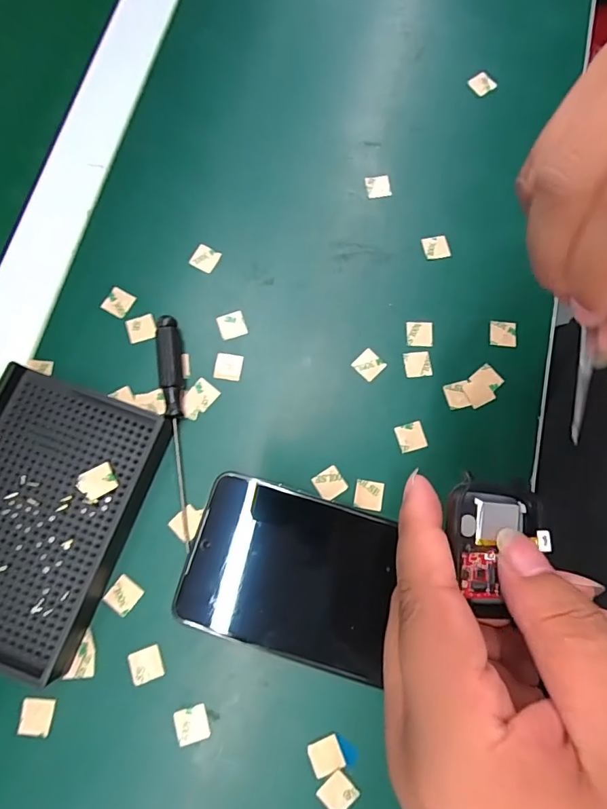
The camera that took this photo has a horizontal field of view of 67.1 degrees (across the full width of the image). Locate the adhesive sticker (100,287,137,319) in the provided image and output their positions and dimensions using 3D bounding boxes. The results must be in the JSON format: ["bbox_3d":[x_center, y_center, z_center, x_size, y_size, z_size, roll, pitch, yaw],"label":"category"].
[{"bbox_3d":[-0.112,-0.062,0.278,0.016,0.004,0.016,27,81,7],"label":"adhesive sticker"}]

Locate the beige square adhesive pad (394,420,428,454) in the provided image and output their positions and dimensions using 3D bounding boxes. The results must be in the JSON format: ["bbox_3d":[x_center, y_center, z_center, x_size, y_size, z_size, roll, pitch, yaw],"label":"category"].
[{"bbox_3d":[0.062,0.019,0.263,0.016,0.004,0.016,-17,75,-1],"label":"beige square adhesive pad"}]

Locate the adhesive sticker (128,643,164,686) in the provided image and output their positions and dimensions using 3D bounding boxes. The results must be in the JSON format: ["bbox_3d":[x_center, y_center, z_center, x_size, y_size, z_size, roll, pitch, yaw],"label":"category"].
[{"bbox_3d":[-0.080,0.132,0.232,0.015,0.004,0.015,-21,72,-8],"label":"adhesive sticker"}]

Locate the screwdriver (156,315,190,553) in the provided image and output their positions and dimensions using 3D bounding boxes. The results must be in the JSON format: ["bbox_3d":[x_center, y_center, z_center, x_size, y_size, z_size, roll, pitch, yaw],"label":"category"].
[{"bbox_3d":[-0.071,0.012,0.254,0.013,0.014,0.126,-7,76,-2],"label":"screwdriver"}]

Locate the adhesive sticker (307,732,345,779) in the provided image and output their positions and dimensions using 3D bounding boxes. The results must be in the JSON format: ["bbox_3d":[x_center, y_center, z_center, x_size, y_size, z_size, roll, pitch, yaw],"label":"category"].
[{"bbox_3d":[0.011,0.172,0.223,0.016,0.004,0.015,-21,77,-6],"label":"adhesive sticker"}]

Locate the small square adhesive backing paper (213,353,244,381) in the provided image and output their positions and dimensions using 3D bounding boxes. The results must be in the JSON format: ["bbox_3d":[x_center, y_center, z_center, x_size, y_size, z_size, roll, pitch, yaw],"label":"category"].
[{"bbox_3d":[-0.044,-0.023,0.269,0.016,0.004,0.015,9,76,1],"label":"small square adhesive backing paper"}]

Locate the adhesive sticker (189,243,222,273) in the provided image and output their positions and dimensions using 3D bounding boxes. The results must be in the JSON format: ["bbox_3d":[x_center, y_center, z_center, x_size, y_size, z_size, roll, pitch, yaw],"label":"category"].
[{"bbox_3d":[-0.061,-0.091,0.285,0.016,0.004,0.016,20,80,1],"label":"adhesive sticker"}]

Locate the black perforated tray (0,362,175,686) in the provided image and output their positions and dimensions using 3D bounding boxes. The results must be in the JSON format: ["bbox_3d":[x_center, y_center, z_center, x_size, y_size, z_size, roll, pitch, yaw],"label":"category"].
[{"bbox_3d":[-0.140,0.055,0.240,0.095,0.022,0.134,21,77,4],"label":"black perforated tray"}]

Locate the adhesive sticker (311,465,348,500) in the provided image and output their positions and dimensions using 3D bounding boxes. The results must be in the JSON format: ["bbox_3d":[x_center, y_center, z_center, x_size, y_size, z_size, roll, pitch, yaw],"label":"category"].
[{"bbox_3d":[0.015,0.044,0.256,0.016,0.004,0.016,-32,77,-11],"label":"adhesive sticker"}]

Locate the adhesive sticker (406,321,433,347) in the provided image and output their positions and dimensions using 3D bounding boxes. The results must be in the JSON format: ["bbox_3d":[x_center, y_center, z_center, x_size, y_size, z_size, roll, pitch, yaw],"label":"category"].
[{"bbox_3d":[0.071,-0.043,0.279,0.016,0.004,0.016,1,81,-2],"label":"adhesive sticker"}]

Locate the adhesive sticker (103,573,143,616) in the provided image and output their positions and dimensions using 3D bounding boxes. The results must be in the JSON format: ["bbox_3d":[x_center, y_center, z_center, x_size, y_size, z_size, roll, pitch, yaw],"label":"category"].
[{"bbox_3d":[-0.095,0.100,0.240,0.015,0.004,0.016,36,76,11],"label":"adhesive sticker"}]

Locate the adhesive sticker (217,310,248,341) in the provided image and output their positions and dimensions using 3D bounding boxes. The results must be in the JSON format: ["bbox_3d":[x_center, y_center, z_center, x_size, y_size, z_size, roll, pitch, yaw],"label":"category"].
[{"bbox_3d":[-0.043,-0.048,0.275,0.016,0.004,0.016,-18,77,-5],"label":"adhesive sticker"}]

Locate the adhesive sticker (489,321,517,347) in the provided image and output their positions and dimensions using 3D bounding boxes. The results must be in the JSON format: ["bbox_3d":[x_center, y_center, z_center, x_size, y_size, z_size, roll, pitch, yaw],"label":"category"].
[{"bbox_3d":[0.122,-0.043,0.281,0.016,0.004,0.016,5,82,5],"label":"adhesive sticker"}]

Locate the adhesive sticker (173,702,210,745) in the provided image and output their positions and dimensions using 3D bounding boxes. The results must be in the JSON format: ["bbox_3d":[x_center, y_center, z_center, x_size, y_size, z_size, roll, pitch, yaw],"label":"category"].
[{"bbox_3d":[-0.055,0.158,0.225,0.016,0.004,0.015,-15,77,-4],"label":"adhesive sticker"}]

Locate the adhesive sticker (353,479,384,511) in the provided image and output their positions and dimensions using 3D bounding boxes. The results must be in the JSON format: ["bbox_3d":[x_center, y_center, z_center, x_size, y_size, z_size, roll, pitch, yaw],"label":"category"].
[{"bbox_3d":[0.037,0.050,0.253,0.015,0.004,0.015,11,76,2],"label":"adhesive sticker"}]

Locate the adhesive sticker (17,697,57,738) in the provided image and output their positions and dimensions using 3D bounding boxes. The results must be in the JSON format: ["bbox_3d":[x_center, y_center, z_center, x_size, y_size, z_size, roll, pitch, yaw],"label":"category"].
[{"bbox_3d":[-0.132,0.154,0.226,0.015,0.004,0.017,8,76,1],"label":"adhesive sticker"}]

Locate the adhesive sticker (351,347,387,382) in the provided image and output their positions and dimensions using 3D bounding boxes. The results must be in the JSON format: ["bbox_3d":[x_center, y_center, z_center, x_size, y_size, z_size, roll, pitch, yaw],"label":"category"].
[{"bbox_3d":[0.039,-0.024,0.273,0.016,0.004,0.016,-44,81,-11],"label":"adhesive sticker"}]

